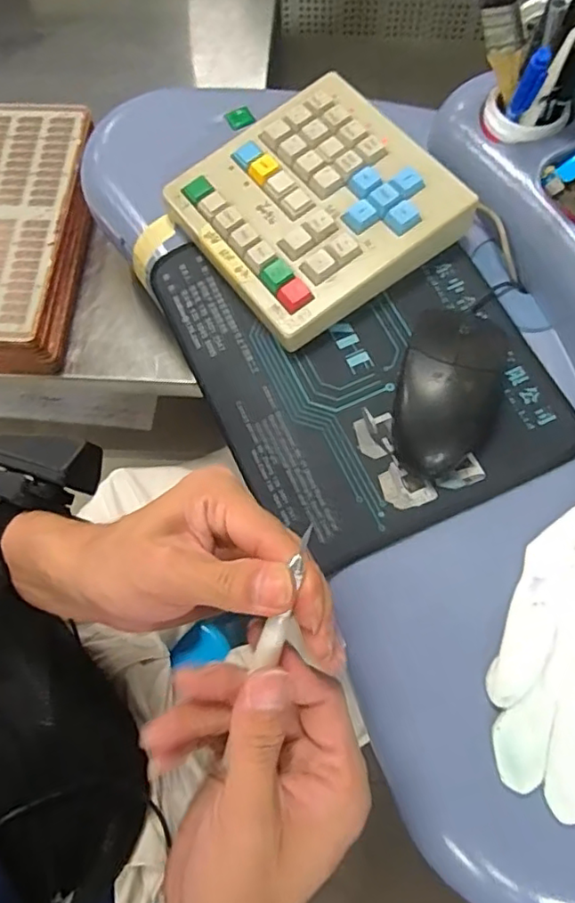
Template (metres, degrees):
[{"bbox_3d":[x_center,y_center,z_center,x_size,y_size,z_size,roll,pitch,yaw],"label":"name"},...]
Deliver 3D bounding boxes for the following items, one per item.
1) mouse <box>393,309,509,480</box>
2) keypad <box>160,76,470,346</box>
[{"bbox_3d":[0.099,-0.040,0.356,0.060,0.036,0.110,15,71,6],"label":"mouse"},{"bbox_3d":[0.016,-0.169,0.404,0.154,0.039,0.156,-35,73,-11],"label":"keypad"}]

